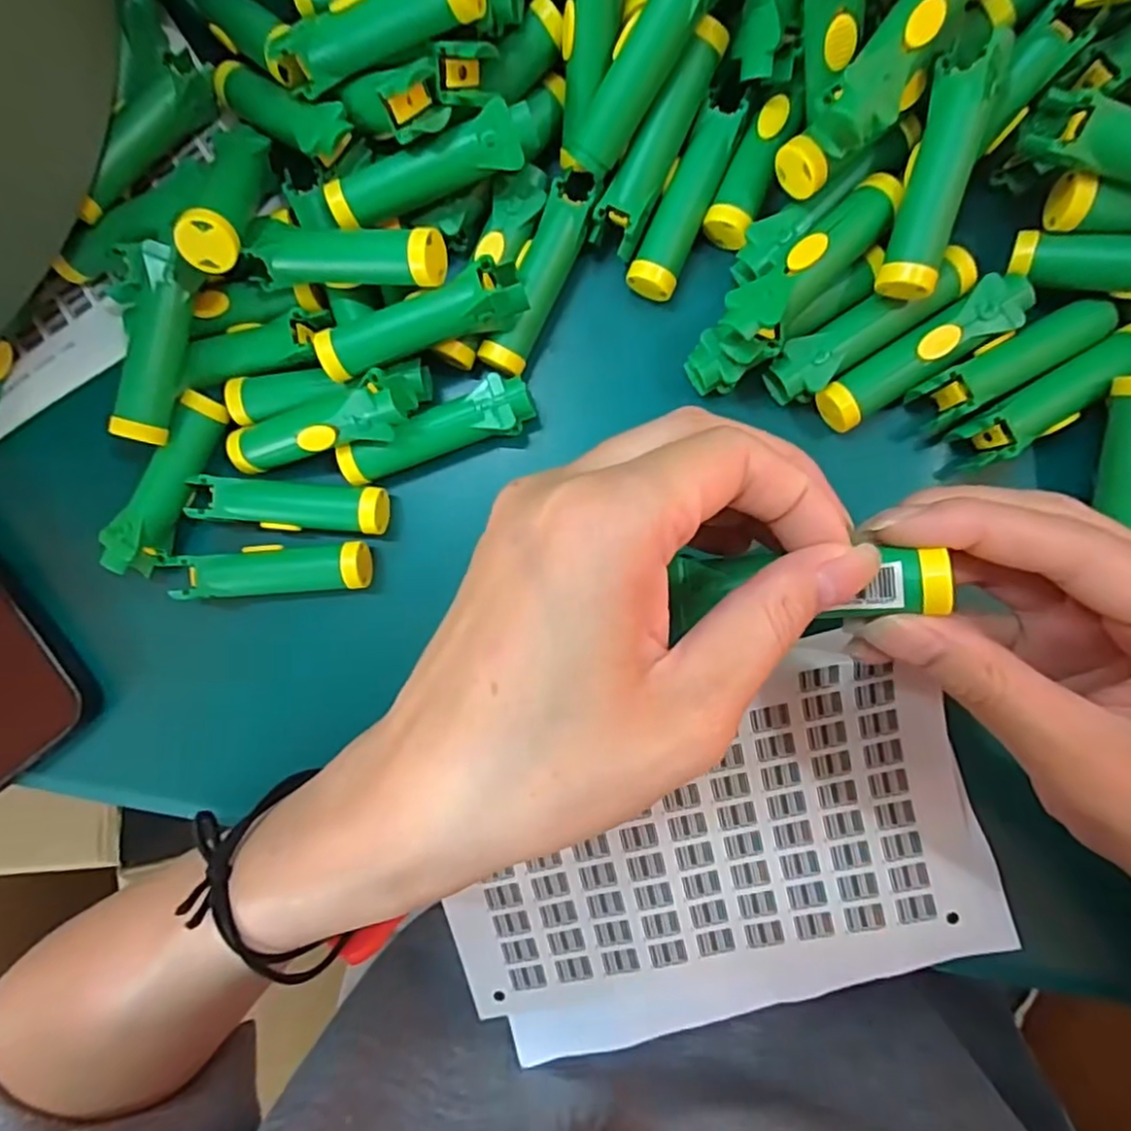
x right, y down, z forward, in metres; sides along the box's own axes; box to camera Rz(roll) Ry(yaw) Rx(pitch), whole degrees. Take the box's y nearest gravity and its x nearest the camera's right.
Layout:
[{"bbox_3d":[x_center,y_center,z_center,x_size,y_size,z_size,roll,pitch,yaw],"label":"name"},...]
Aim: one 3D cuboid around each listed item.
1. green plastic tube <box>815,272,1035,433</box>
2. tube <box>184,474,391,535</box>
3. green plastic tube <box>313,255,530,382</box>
[{"bbox_3d":[0.135,-0.079,0.246,0.083,0.015,0.020,-35,87,4],"label":"green plastic tube"},{"bbox_3d":[-0.112,-0.025,0.270,0.081,0.024,0.019,4,90,5],"label":"tube"},{"bbox_3d":[-0.054,-0.093,0.249,0.079,0.022,0.021,-17,89,5],"label":"green plastic tube"}]

